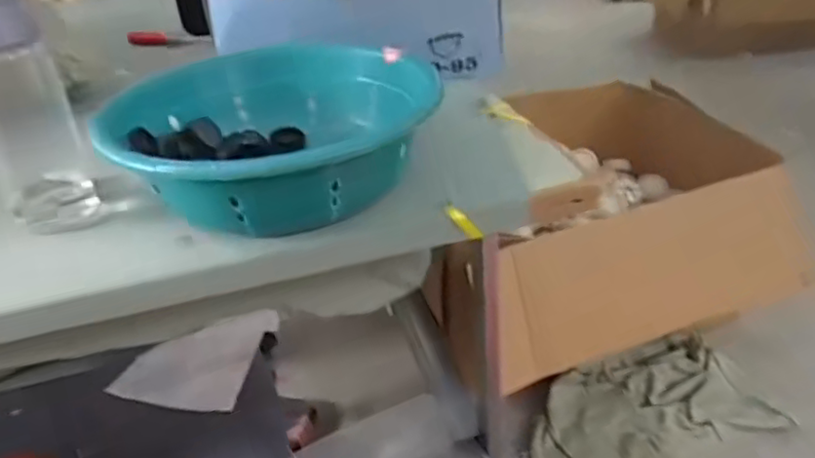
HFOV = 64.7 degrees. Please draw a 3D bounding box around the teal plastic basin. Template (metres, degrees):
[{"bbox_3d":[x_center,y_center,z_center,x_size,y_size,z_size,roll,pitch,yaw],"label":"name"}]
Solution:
[{"bbox_3d":[-0.110,-0.078,0.531,0.220,0.087,0.212,-4,33,2],"label":"teal plastic basin"}]

